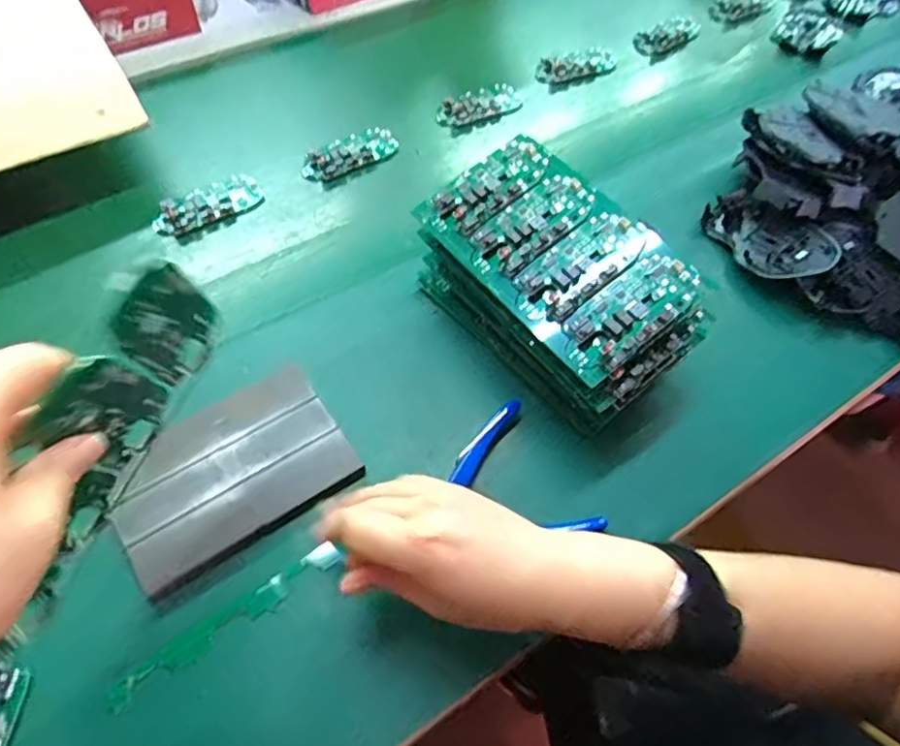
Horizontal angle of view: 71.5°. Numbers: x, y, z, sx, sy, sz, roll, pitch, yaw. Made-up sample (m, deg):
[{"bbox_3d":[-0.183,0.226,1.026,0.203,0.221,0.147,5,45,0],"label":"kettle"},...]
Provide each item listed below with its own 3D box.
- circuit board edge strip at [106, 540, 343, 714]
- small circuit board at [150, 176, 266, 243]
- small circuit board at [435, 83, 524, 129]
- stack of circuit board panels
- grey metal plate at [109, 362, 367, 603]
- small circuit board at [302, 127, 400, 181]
[{"bbox_3d":[-0.131,0.147,0.370,0.138,0.007,0.016,-31,61,-21],"label":"circuit board edge strip"},{"bbox_3d":[-0.223,-0.153,0.584,0.100,0.018,0.048,-34,63,-23],"label":"small circuit board"},{"bbox_3d":[0.033,-0.293,0.684,0.100,0.019,0.045,-26,60,-19],"label":"small circuit board"},{"bbox_3d":[0.073,-0.061,0.465,0.120,0.105,0.203,-34,62,-23],"label":"stack of circuit board panels"},{"bbox_3d":[-0.146,0.064,0.419,0.147,0.019,0.105,-30,61,-21],"label":"grey metal plate"},{"bbox_3d":[-0.100,-0.219,0.630,0.099,0.012,0.048,-35,63,-24],"label":"small circuit board"}]

